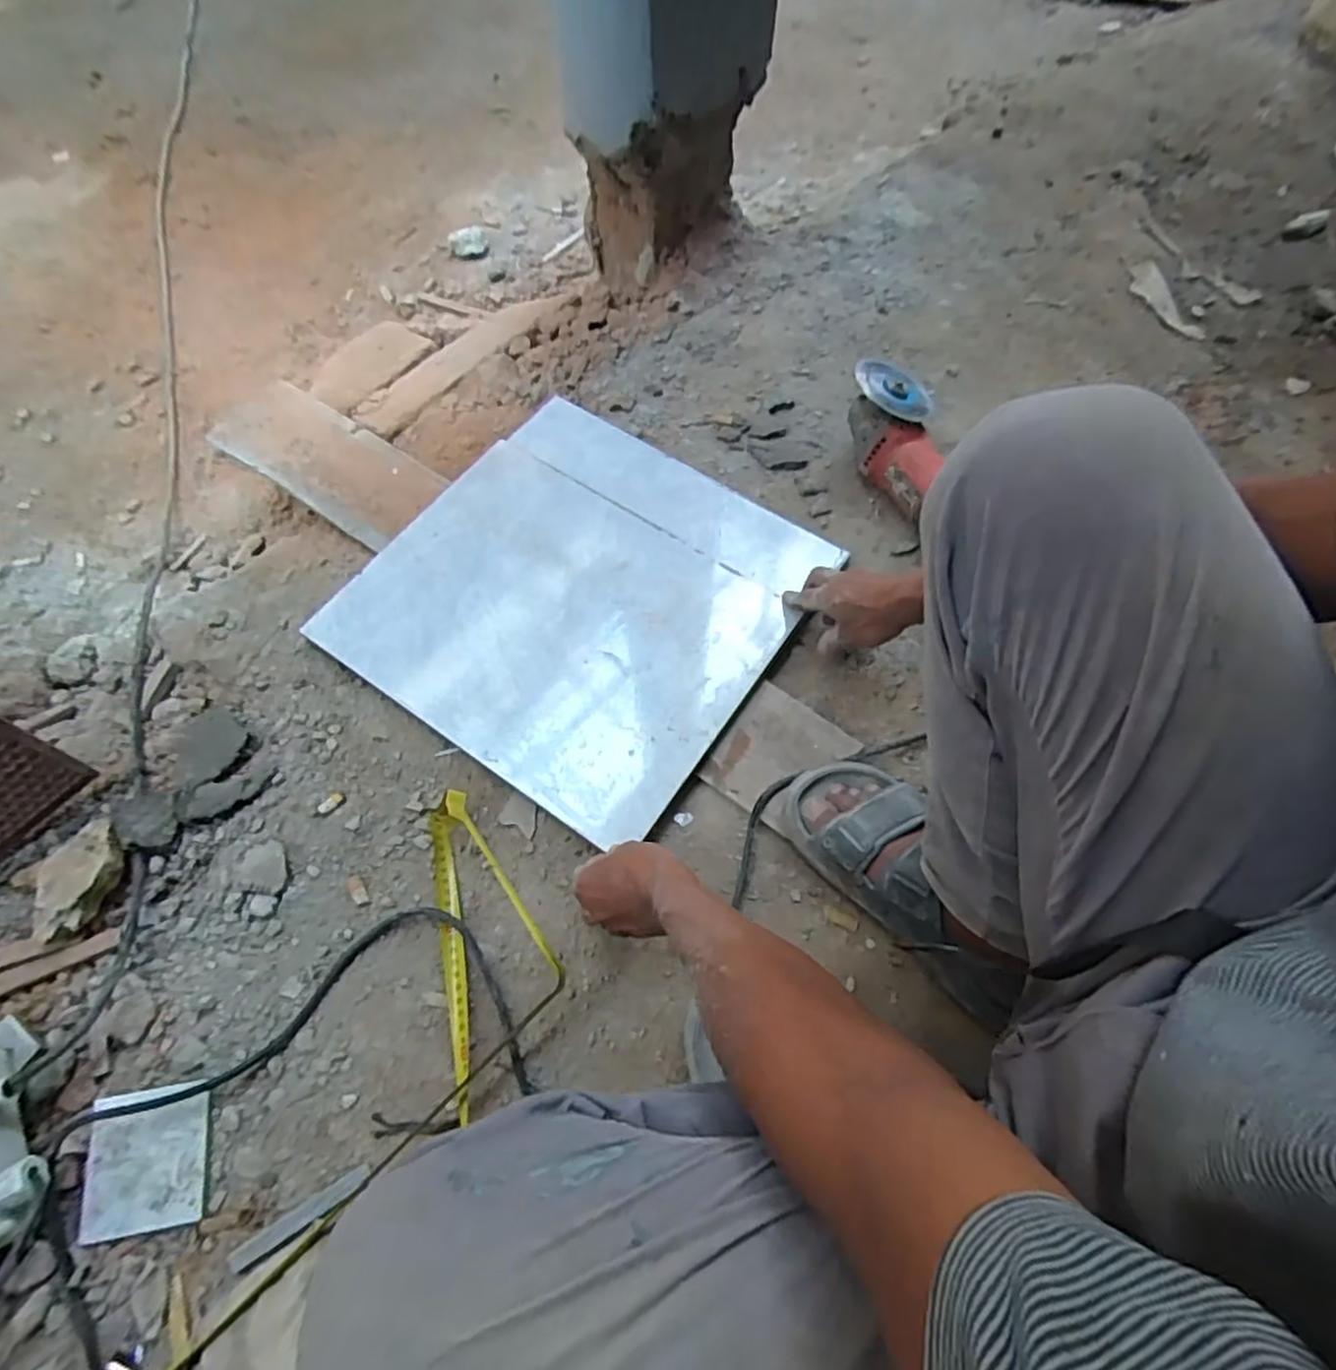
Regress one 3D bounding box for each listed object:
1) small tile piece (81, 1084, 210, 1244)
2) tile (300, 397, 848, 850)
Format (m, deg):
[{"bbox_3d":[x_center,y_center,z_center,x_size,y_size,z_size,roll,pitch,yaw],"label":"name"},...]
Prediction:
[{"bbox_3d":[-0.382,0.347,0.515,0.077,0.012,0.091,-5,71,-10],"label":"small tile piece"},{"bbox_3d":[-0.085,-0.096,0.715,0.389,0.013,0.393,33,68,13],"label":"tile"}]

